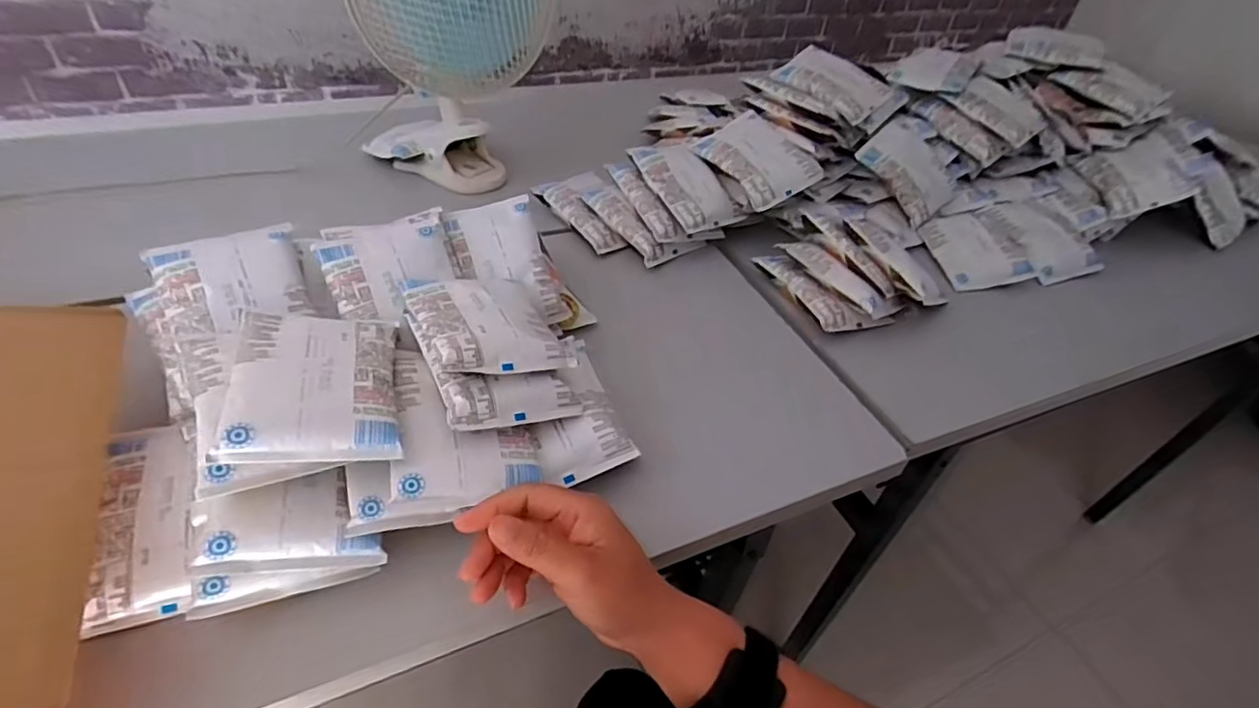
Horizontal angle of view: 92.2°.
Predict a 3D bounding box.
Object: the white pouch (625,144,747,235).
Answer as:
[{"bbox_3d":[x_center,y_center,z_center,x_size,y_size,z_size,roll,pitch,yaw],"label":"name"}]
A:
[{"bbox_3d":[0.068,-0.199,0.700,0.090,0.020,0.122,-25,74,-24],"label":"white pouch"}]

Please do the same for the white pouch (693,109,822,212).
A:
[{"bbox_3d":[0.152,-0.232,0.706,0.102,0.021,0.126,-34,69,-16],"label":"white pouch"}]

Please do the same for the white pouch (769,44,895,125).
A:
[{"bbox_3d":[0.264,-0.354,0.784,0.132,0.022,0.094,35,65,11],"label":"white pouch"}]

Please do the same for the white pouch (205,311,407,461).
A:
[{"bbox_3d":[-0.198,0.015,0.387,0.093,0.018,0.119,3,42,-25],"label":"white pouch"}]

